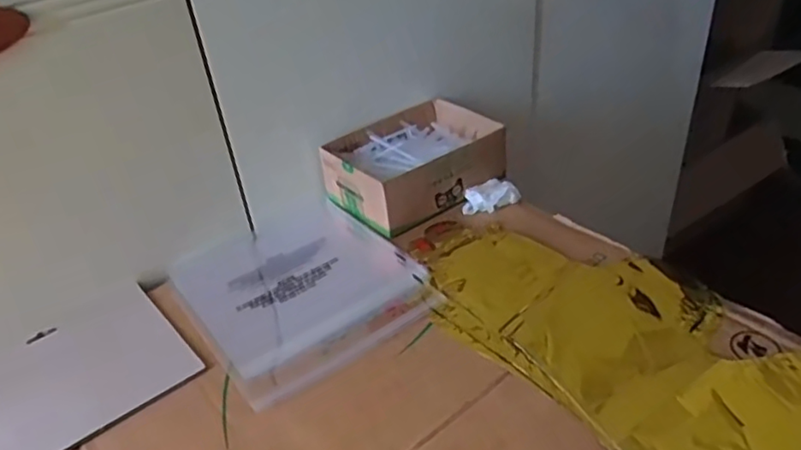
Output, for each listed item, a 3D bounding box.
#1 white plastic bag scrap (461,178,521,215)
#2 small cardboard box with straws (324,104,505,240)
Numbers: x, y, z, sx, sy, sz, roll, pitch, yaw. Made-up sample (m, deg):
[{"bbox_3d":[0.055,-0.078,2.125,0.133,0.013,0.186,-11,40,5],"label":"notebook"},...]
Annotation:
[{"bbox_3d":[0.098,-0.035,0.705,0.065,0.016,0.043,-18,38,-17],"label":"white plastic bag scrap"},{"bbox_3d":[0.018,-0.077,0.749,0.194,0.064,0.140,-28,42,-28],"label":"small cardboard box with straws"}]

